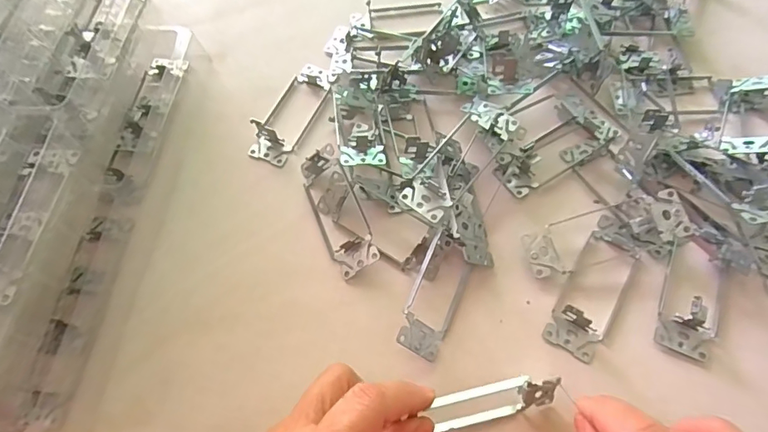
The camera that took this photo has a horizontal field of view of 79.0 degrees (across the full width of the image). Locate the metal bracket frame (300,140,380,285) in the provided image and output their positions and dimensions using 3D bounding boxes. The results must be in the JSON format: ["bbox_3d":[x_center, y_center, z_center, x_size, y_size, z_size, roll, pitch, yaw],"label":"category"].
[{"bbox_3d":[-0.036,-0.007,0.341,0.034,0.032,0.102,-21,65,-6],"label":"metal bracket frame"}]

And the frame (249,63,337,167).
[{"bbox_3d":[-0.080,-0.095,0.398,0.039,0.022,0.107,21,68,13],"label":"frame"}]

